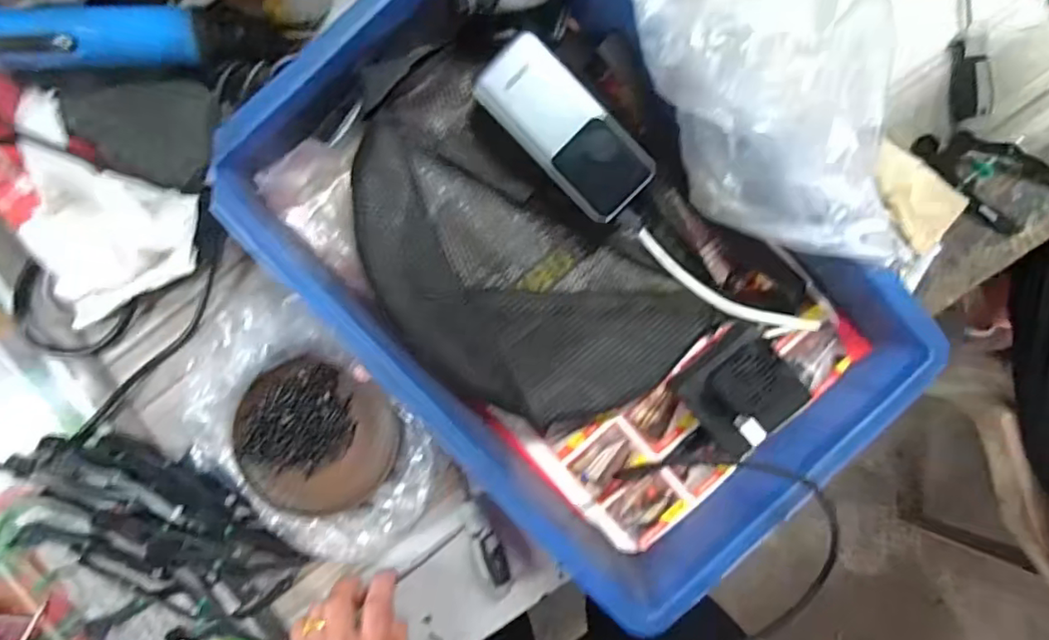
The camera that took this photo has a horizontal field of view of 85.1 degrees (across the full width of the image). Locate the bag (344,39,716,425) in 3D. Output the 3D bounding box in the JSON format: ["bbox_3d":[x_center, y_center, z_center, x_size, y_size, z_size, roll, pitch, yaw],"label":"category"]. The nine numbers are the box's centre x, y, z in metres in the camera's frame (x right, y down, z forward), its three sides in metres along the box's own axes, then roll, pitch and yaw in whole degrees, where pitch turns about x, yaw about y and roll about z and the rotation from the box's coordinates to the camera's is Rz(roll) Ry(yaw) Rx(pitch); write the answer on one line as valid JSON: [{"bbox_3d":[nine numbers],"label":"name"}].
[{"bbox_3d":[-0.008,-0.037,0.393,0.174,0.037,0.272,-45,94,1],"label":"bag"}]

